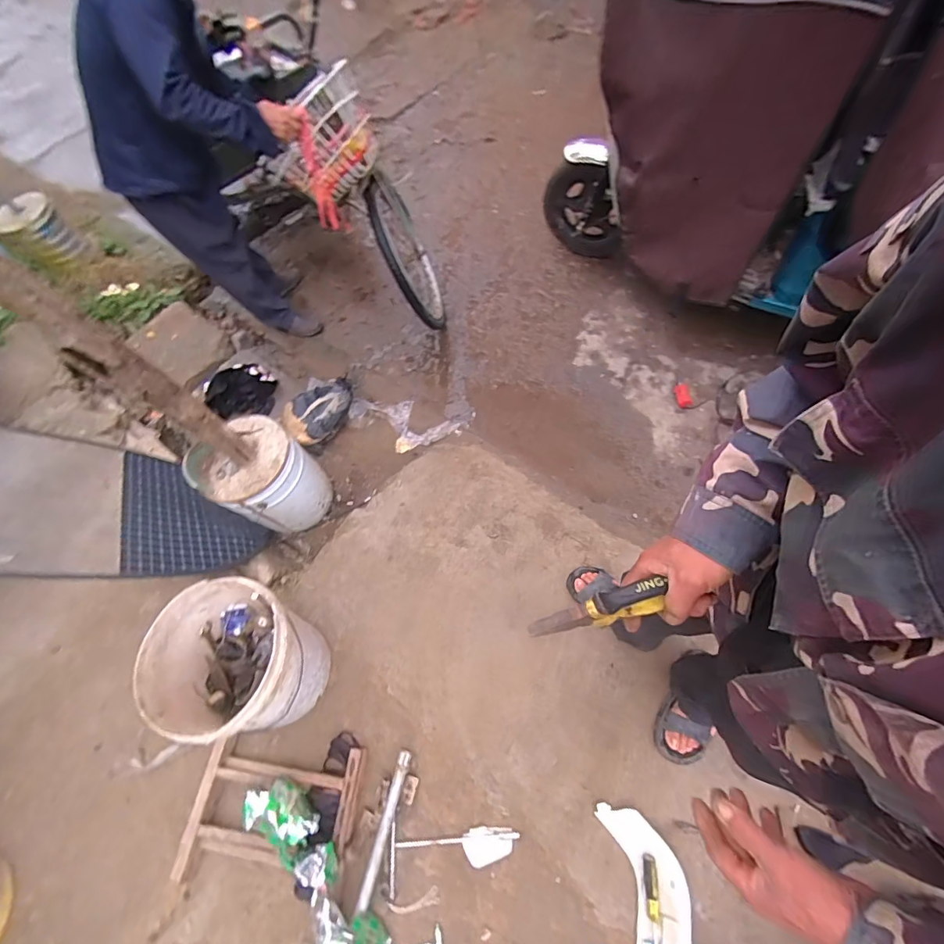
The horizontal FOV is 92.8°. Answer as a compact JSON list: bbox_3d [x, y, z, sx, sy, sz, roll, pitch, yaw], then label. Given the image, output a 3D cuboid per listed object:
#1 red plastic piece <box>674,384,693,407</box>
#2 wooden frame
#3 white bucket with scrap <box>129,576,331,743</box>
[{"bbox_3d":[0.786,-0.285,1.667,0.042,0.035,0.092,-8,69,-3],"label":"red plastic piece"},{"bbox_3d":[-0.464,0.785,1.043,0.389,0.047,0.271,1,62,8],"label":"wooden frame"},{"bbox_3d":[-0.540,0.466,1.078,0.300,0.348,0.304,-3,62,6],"label":"white bucket with scrap"}]

